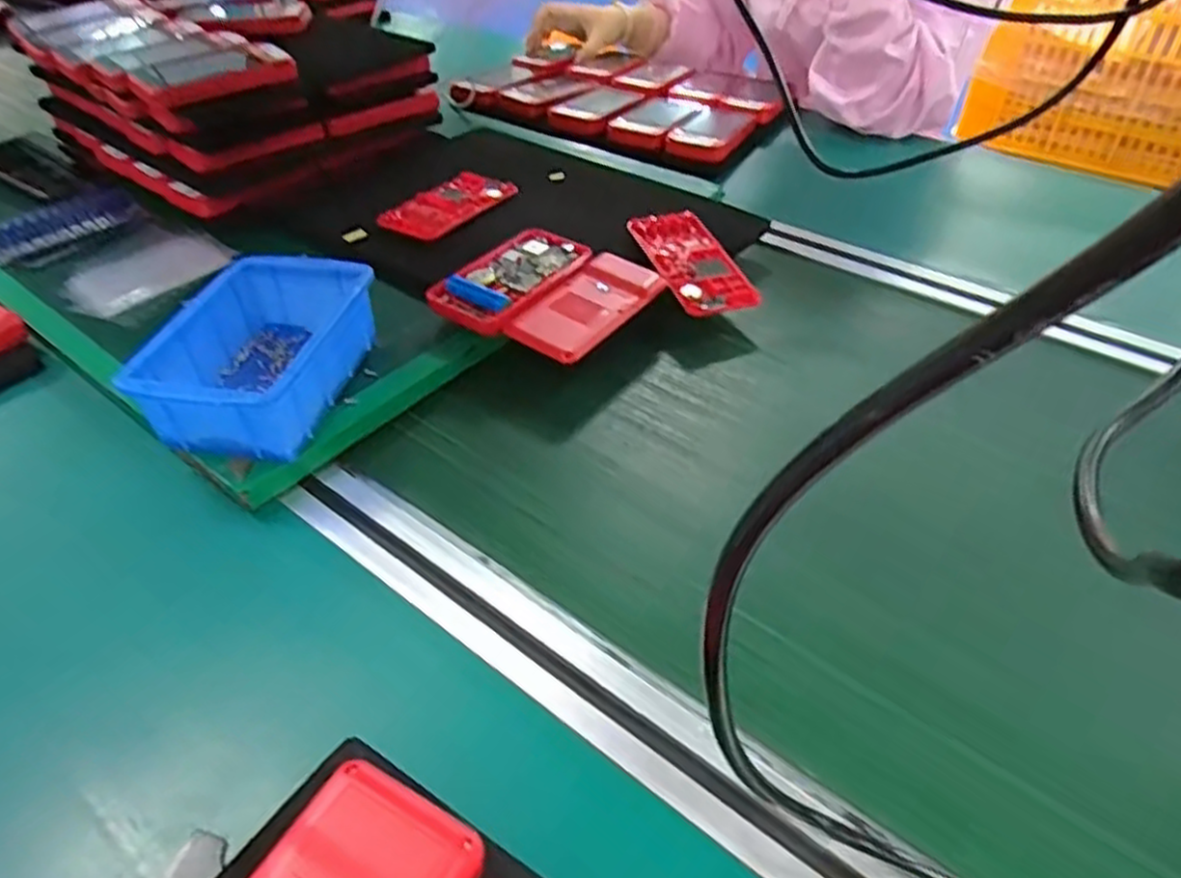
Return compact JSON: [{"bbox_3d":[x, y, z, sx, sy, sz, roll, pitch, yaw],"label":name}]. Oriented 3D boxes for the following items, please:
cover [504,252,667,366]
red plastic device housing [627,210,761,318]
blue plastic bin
[{"bbox_3d":[0.000,-0.095,0.538,0.058,0.012,0.119,25,48,26],"label":"cover"},{"bbox_3d":[0.077,-0.135,0.590,0.062,0.009,0.118,-13,51,-18],"label":"red plastic device housing"},{"bbox_3d":[-0.198,-0.054,0.483,0.098,0.054,0.149,8,43,10],"label":"blue plastic bin"}]

